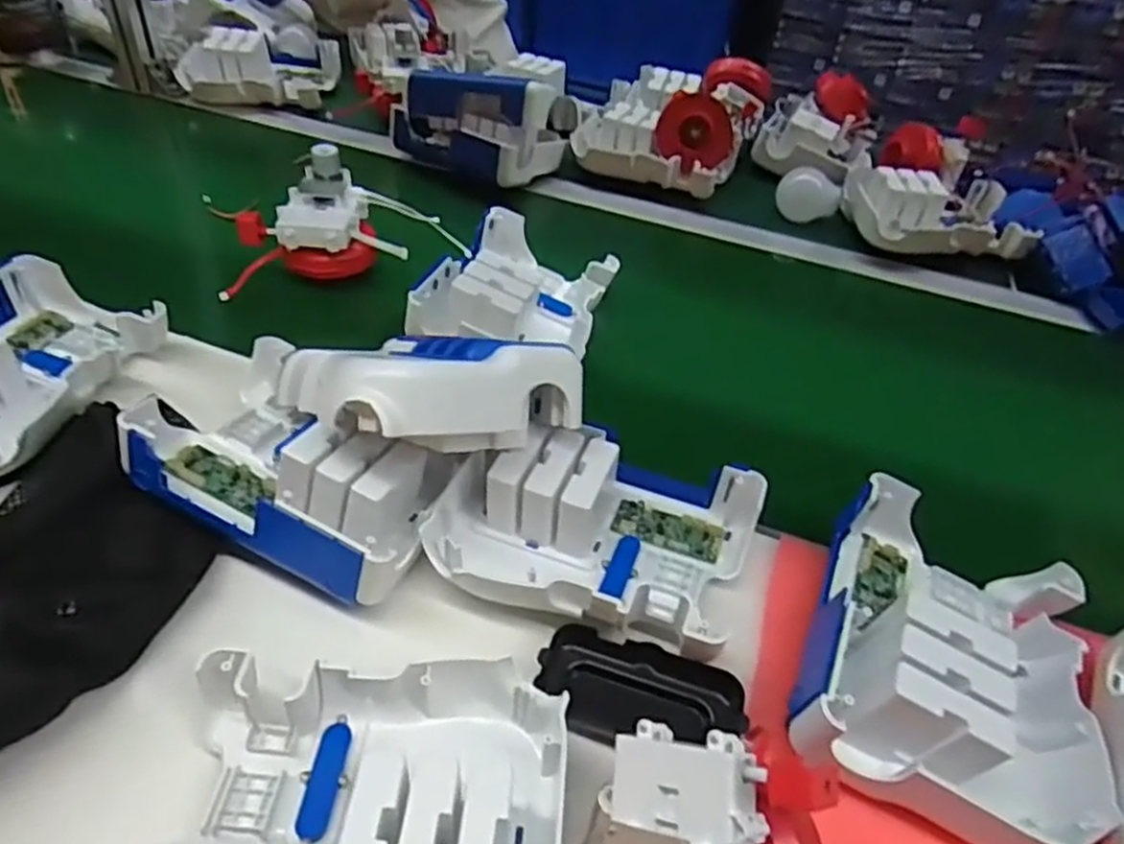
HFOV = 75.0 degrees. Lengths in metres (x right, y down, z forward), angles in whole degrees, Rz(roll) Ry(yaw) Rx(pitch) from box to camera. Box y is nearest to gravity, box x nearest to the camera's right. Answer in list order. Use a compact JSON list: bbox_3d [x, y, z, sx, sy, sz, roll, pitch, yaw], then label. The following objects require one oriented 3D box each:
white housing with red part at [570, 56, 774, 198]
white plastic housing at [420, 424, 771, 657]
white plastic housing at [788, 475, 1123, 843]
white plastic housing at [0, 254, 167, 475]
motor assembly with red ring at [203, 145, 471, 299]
[{"bbox_3d":[0.141,-0.399,0.940,0.197,0.092,0.264,18,44,14],"label":"white housing with red part"},{"bbox_3d":[0.023,0.064,0.455,0.185,0.057,0.135,15,44,11],"label":"white plastic housing"},{"bbox_3d":[0.215,0.120,0.396,0.145,0.059,0.187,20,45,16],"label":"white plastic housing"},{"bbox_3d":[-0.395,-0.044,0.517,0.143,0.056,0.193,14,43,10],"label":"white plastic housing"},{"bbox_3d":[-0.206,-0.186,0.669,0.205,0.088,0.083,-14,46,-19],"label":"motor assembly with red ring"}]

